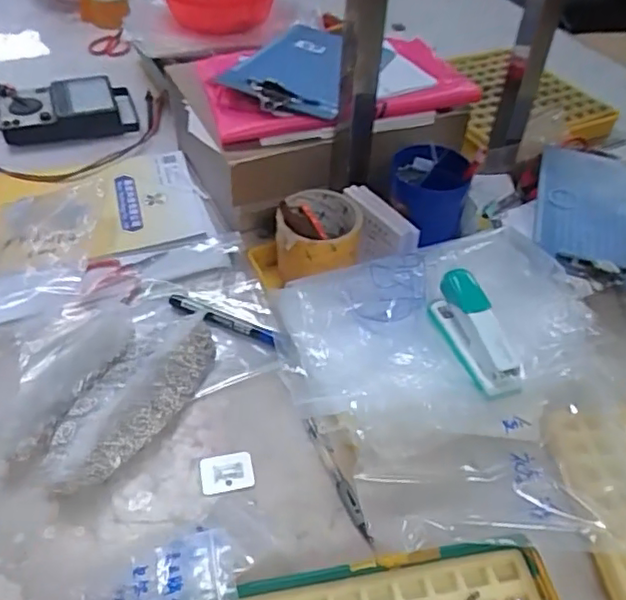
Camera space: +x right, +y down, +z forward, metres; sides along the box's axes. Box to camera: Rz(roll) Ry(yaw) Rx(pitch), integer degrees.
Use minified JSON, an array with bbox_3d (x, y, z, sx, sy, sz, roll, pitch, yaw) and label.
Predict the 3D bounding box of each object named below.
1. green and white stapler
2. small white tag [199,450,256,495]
[{"bbox_3d":[0.152,0.029,0.574,0.048,0.060,0.125,-10,47,-12],"label":"green and white stapler"},{"bbox_3d":[-0.077,0.152,0.543,0.046,0.004,0.035,-6,47,-8],"label":"small white tag"}]

